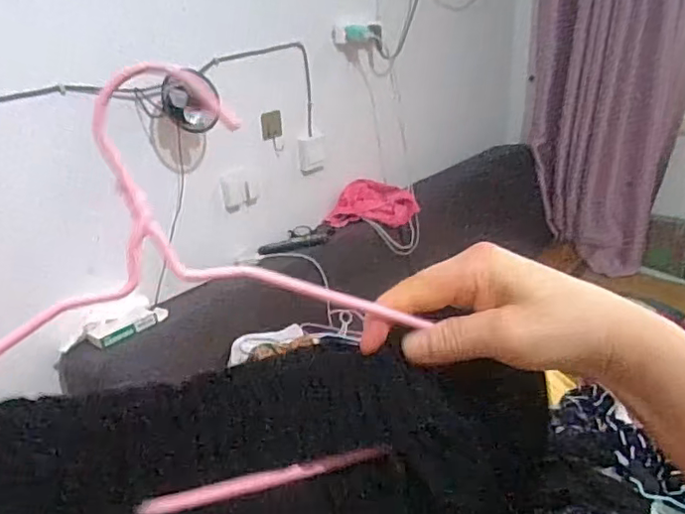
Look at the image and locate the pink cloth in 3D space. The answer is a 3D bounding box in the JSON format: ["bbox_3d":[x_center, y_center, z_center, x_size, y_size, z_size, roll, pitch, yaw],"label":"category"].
[{"bbox_3d":[0.087,-0.158,1.765,0.285,0.119,0.134,-16,29,-26],"label":"pink cloth"}]

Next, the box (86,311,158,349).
[{"bbox_3d":[-0.458,0.151,1.222,0.130,0.030,0.061,-23,33,-37],"label":"box"}]

